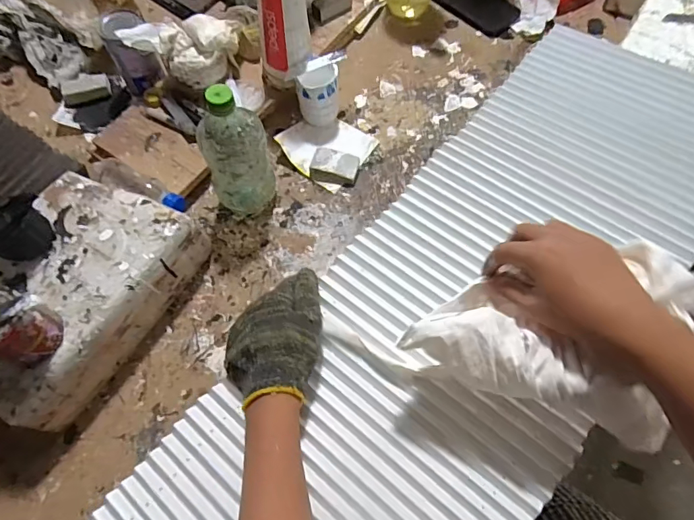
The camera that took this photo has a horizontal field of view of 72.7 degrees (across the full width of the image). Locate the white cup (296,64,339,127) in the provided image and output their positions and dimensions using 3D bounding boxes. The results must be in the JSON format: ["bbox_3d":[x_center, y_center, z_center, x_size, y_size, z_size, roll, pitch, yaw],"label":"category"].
[{"bbox_3d":[-0.042,-0.246,0.697,0.059,0.079,0.060,0,66,0],"label":"white cup"}]

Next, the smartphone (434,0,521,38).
[{"bbox_3d":[0.227,-0.446,0.821,0.144,0.010,0.075,42,85,15],"label":"smartphone"}]

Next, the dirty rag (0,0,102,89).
[{"bbox_3d":[-0.505,-0.345,0.723,0.189,0.069,0.128,11,66,5],"label":"dirty rag"}]

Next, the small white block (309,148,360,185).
[{"bbox_3d":[-0.017,-0.136,0.681,0.066,0.023,0.043,13,67,6],"label":"small white block"}]

